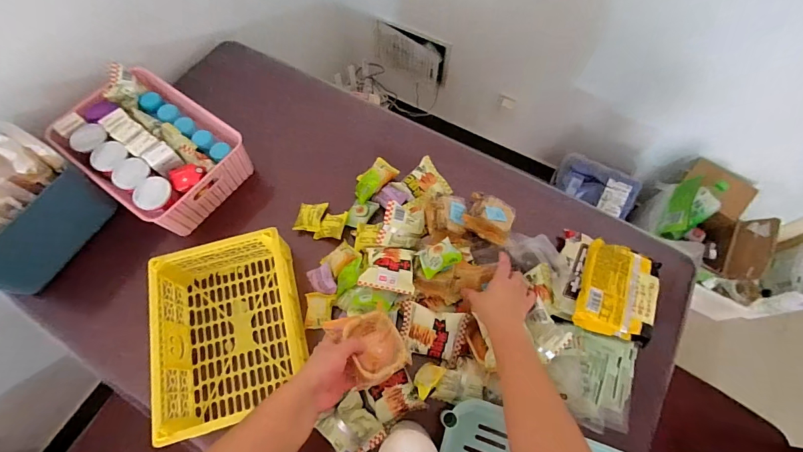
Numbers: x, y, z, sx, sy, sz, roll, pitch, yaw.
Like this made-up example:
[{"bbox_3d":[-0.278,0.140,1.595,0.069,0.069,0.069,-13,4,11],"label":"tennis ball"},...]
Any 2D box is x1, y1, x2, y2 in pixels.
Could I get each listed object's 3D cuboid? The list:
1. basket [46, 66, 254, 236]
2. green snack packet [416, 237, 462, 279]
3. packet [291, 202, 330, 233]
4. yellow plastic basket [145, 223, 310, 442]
[{"bbox_3d":[-0.514,-0.163,0.773,0.327,0.103,0.234,35,70,11],"label":"basket"},{"bbox_3d":[0.066,0.054,0.654,0.068,0.023,0.052,-22,70,-11],"label":"green snack packet"},{"bbox_3d":[-0.188,-0.020,0.768,0.053,0.018,0.068,10,67,1],"label":"packet"},{"bbox_3d":[-0.295,0.179,0.650,0.220,0.102,0.292,-14,69,-8],"label":"yellow plastic basket"}]

